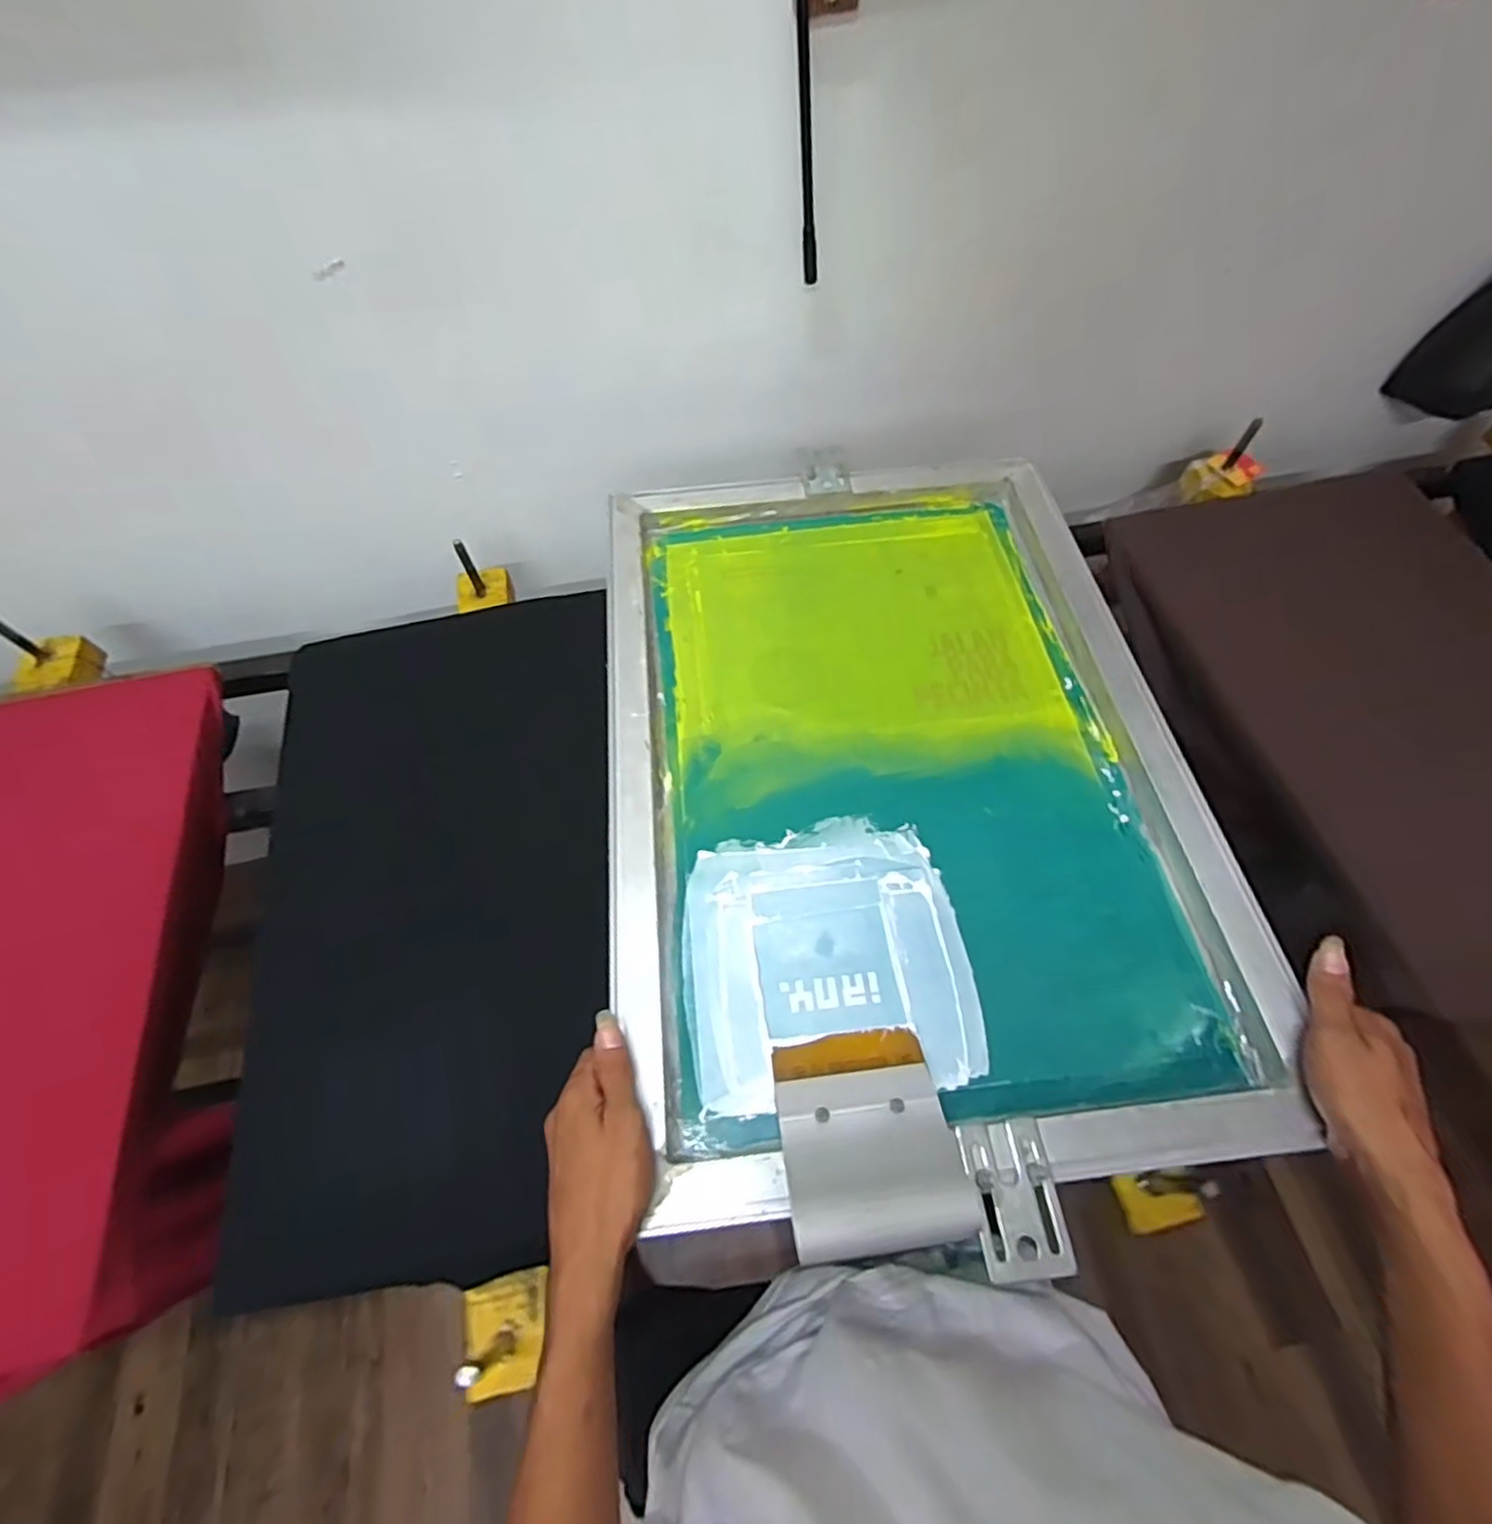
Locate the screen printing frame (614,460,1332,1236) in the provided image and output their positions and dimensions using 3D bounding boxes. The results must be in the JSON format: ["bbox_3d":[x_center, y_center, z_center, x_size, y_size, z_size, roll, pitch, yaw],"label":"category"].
[{"bbox_3d":[0.116,-0.018,0.588,0.450,0.045,0.645,-5,61,-3],"label":"screen printing frame"}]

